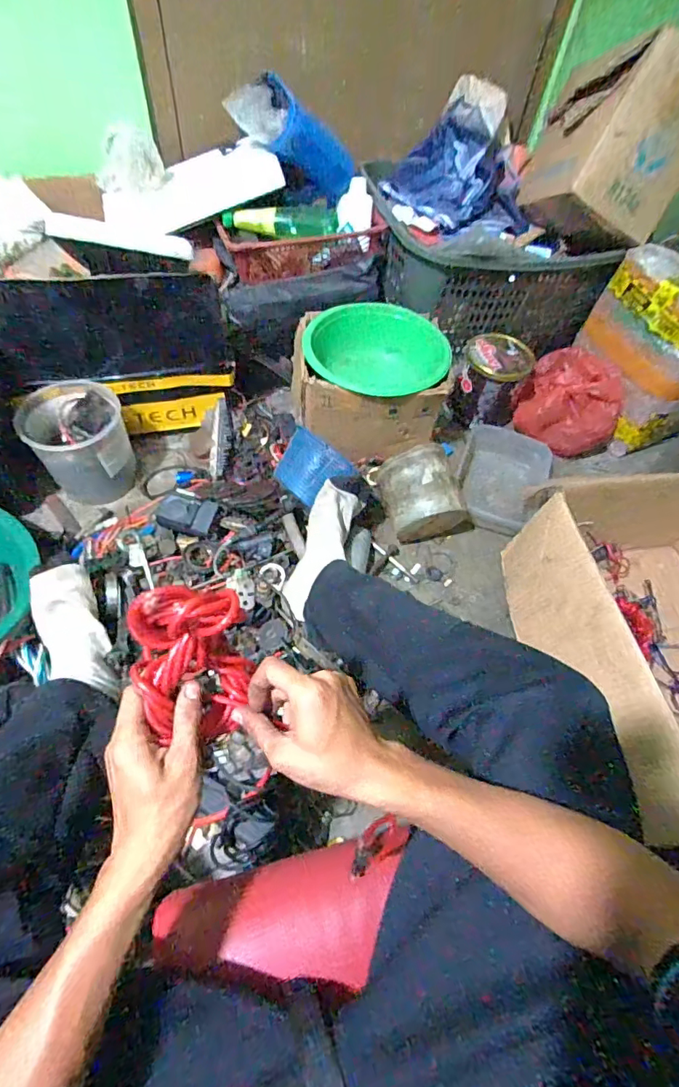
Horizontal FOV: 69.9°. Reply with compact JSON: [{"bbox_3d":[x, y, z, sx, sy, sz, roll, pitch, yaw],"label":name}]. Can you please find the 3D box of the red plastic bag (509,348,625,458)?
[{"bbox_3d":[0.506,-0.311,1.072,0.218,0.177,0.162,34,61,16],"label":"red plastic bag"}]

